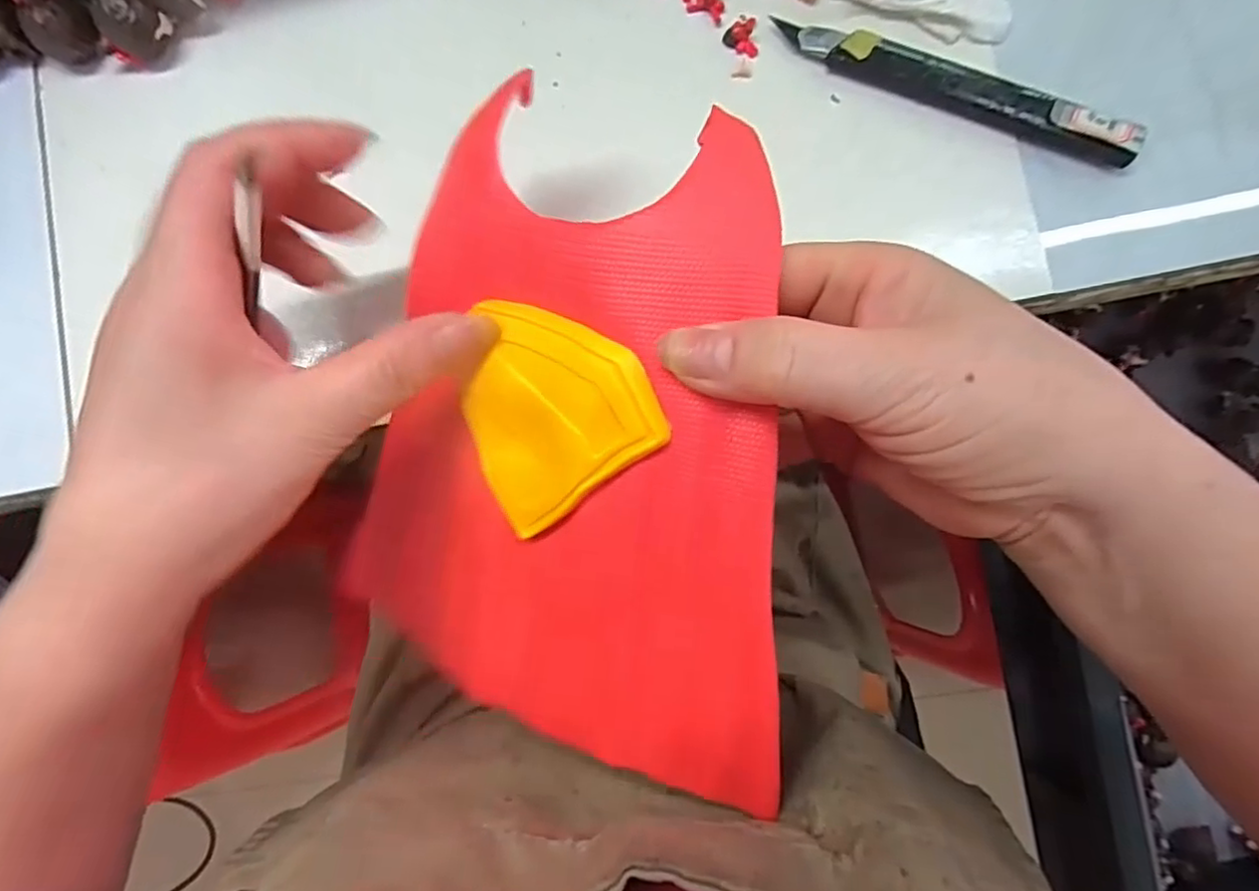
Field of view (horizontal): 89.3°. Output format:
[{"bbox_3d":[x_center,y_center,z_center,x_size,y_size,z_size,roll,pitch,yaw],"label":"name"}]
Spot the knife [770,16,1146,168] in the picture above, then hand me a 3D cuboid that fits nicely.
[{"bbox_3d":[0.127,-0.140,0.248,0.141,0.012,0.013,24,87,5],"label":"knife"}]

